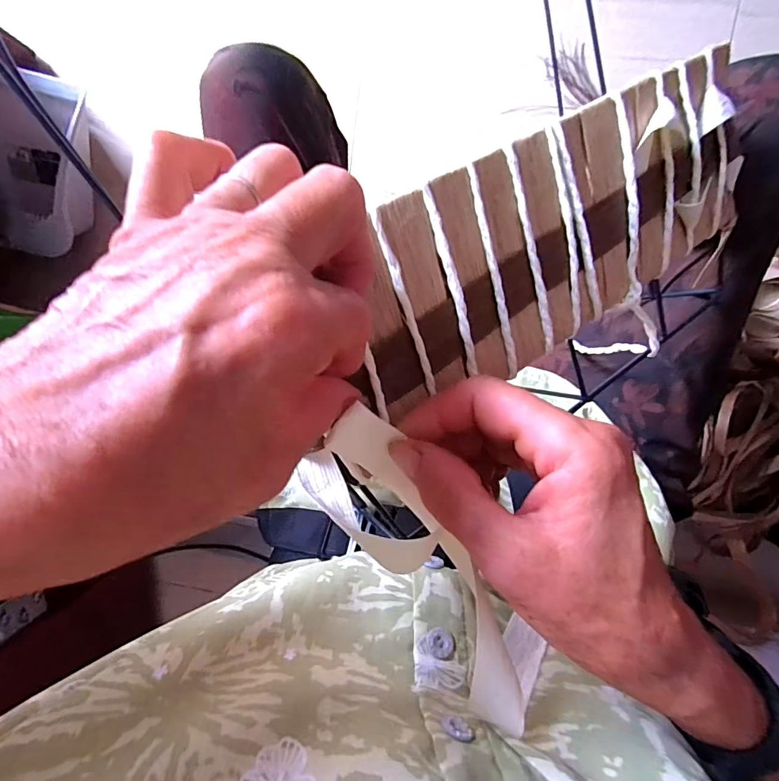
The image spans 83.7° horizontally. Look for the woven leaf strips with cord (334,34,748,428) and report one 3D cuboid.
[{"bbox_3d":[0.095,-0.081,0.220,0.272,0.009,0.098,-33,113,-18],"label":"woven leaf strips with cord"}]

